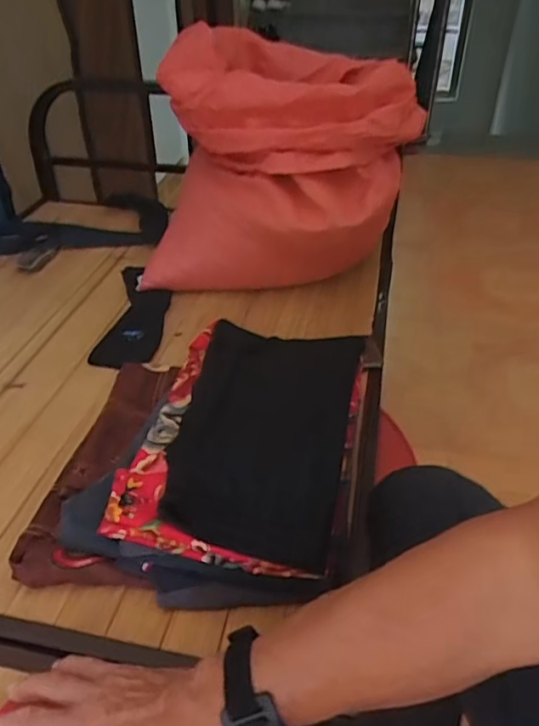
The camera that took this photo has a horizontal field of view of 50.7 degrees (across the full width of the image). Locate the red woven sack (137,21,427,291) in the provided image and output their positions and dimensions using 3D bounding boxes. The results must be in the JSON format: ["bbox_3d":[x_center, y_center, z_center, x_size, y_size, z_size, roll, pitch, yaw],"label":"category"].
[{"bbox_3d":[0.021,-0.315,0.932,0.378,0.358,0.279,6,38,8],"label":"red woven sack"}]

